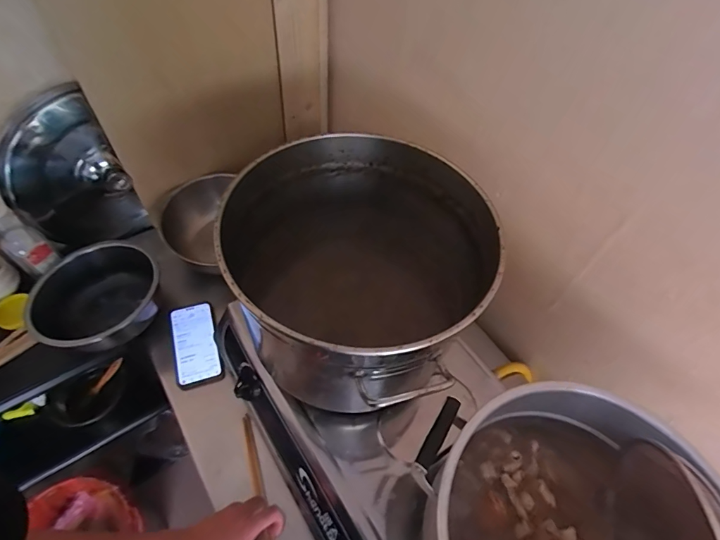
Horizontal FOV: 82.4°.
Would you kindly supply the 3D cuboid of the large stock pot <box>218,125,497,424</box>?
[{"bbox_3d":[0.003,-0.004,0.616,0.362,0.229,0.355,2,55,-3],"label":"large stock pot"}]

